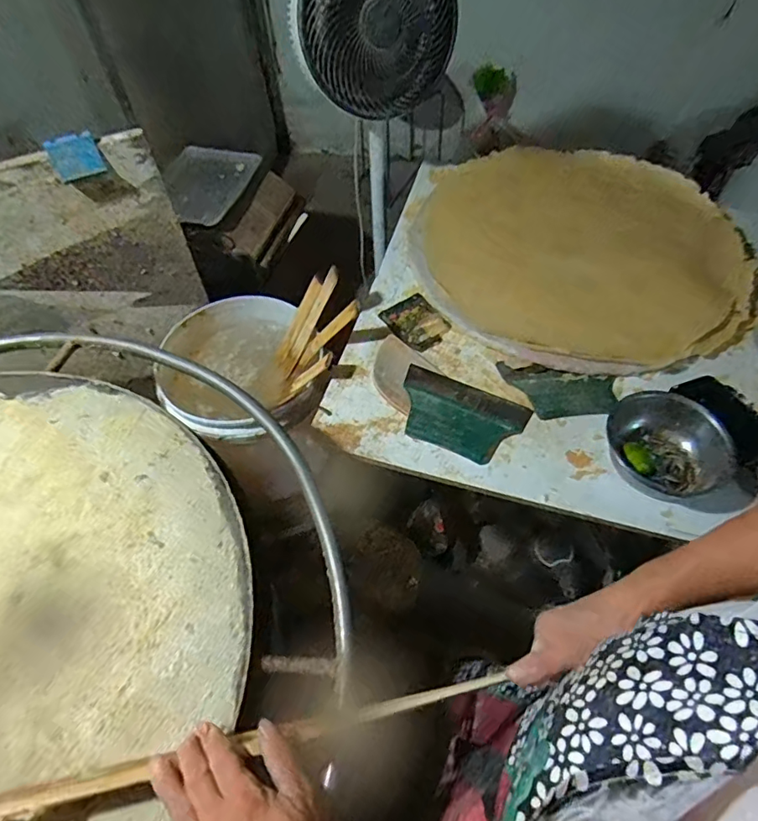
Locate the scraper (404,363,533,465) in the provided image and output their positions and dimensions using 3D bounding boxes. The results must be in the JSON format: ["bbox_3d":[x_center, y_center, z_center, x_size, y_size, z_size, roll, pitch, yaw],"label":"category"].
[{"bbox_3d":[0.122,0.006,0.791,0.192,0.019,0.124,22,59,15],"label":"scraper"}]

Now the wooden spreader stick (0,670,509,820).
[{"bbox_3d":[-0.124,0.265,0.400,0.451,0.031,0.018,-11,56,-6],"label":"wooden spreader stick"}]

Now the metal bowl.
[{"bbox_3d":[0.407,0.055,0.730,0.165,0.055,0.145,35,63,22],"label":"metal bowl"}]

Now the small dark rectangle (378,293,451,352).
[{"bbox_3d":[0.066,-0.158,0.916,0.096,0.008,0.120,-26,58,-20],"label":"small dark rectangle"}]

